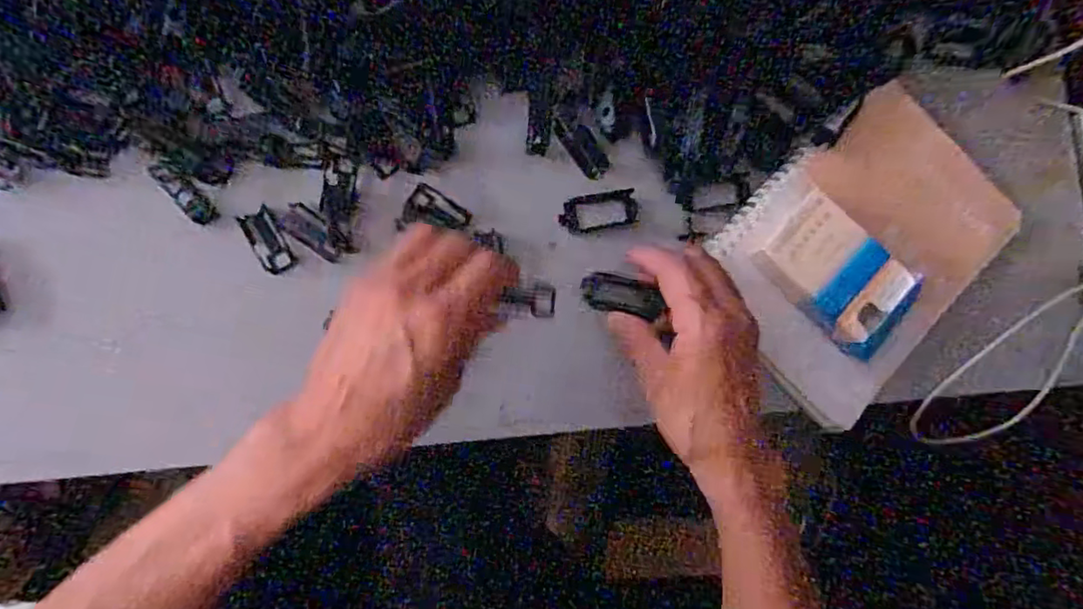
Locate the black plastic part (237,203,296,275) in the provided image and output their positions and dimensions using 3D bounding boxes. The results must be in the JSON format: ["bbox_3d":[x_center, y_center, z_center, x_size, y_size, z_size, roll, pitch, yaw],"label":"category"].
[{"bbox_3d":[-0.163,-0.038,0.358,0.018,0.007,0.039,-28,89,-10],"label":"black plastic part"}]

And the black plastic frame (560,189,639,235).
[{"bbox_3d":[0.037,-0.060,0.387,0.050,0.004,0.024,-8,86,-9],"label":"black plastic frame"}]

